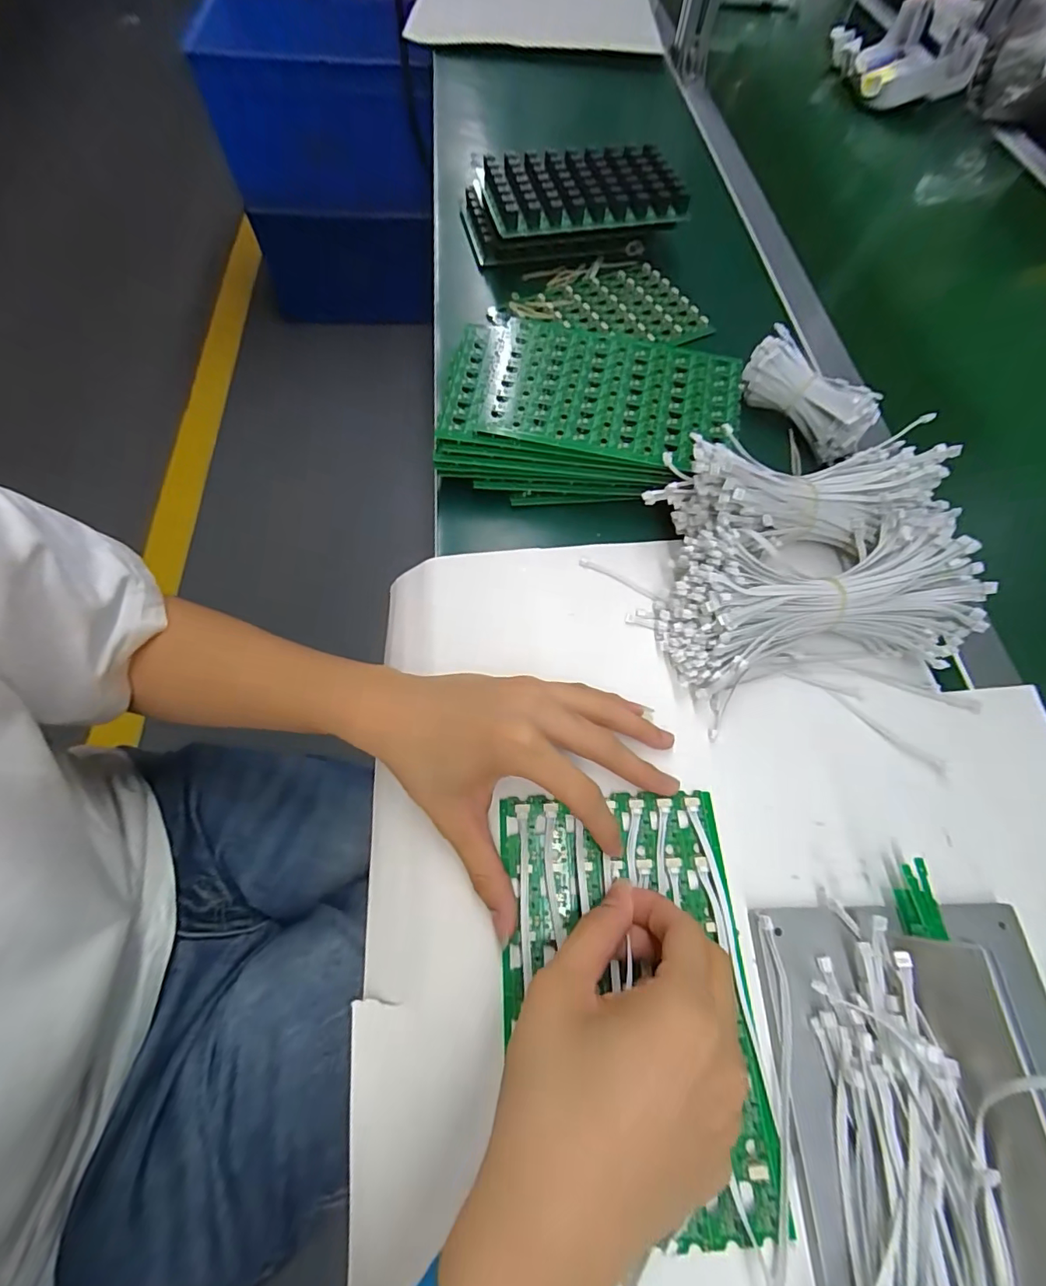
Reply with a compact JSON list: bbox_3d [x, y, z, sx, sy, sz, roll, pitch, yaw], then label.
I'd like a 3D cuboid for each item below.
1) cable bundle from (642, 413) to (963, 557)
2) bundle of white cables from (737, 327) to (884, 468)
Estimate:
[{"bbox_3d":[0.182,-0.102,0.334,0.193,0.079,0.071,-8,65,-3],"label":"cable bundle"},{"bbox_3d":[0.229,-0.202,0.396,0.058,0.038,0.112,-40,71,-16],"label":"bundle of white cables"}]

